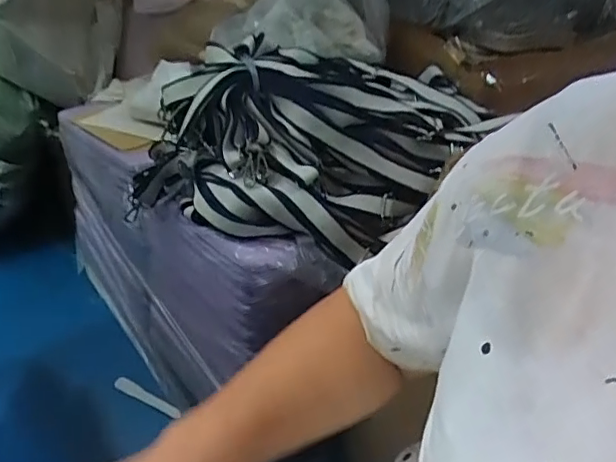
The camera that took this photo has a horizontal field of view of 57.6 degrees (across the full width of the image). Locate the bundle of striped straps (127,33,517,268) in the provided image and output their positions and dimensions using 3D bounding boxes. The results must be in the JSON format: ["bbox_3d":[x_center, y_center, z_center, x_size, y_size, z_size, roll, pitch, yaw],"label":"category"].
[{"bbox_3d":[0.023,-0.156,0.921,0.511,0.216,0.359,-25,49,-33],"label":"bundle of striped straps"}]

